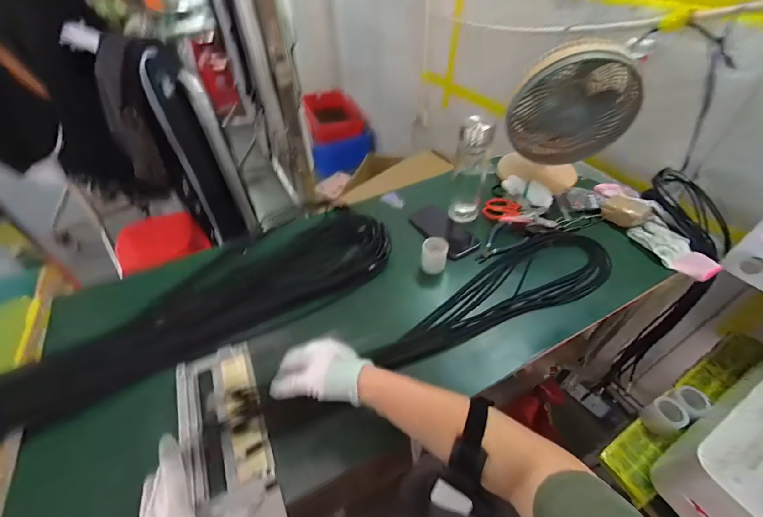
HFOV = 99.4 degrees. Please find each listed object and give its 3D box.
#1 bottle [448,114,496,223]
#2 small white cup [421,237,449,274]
[{"bbox_3d":[0.185,-0.178,0.676,0.066,0.220,0.058,13,48,13],"label":"bottle"},{"bbox_3d":[0.101,-0.006,0.623,0.050,0.054,0.043,9,47,10],"label":"small white cup"}]

